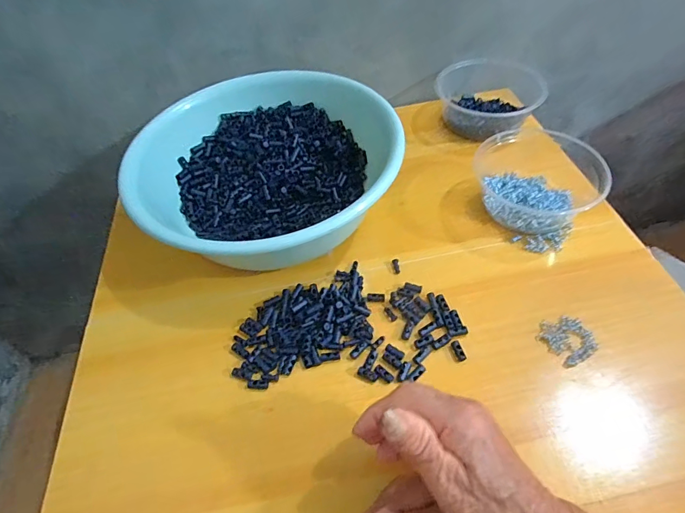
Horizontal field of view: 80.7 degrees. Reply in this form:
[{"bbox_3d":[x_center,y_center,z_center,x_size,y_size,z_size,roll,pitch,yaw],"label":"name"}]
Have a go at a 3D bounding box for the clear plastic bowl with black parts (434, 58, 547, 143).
[{"bbox_3d":[0.206,-0.223,0.574,0.129,0.056,0.131,-3,52,4],"label":"clear plastic bowl with black parts"}]

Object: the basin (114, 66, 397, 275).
[{"bbox_3d":[-0.098,-0.112,0.476,0.287,0.087,0.261,-3,52,4],"label":"basin"}]

